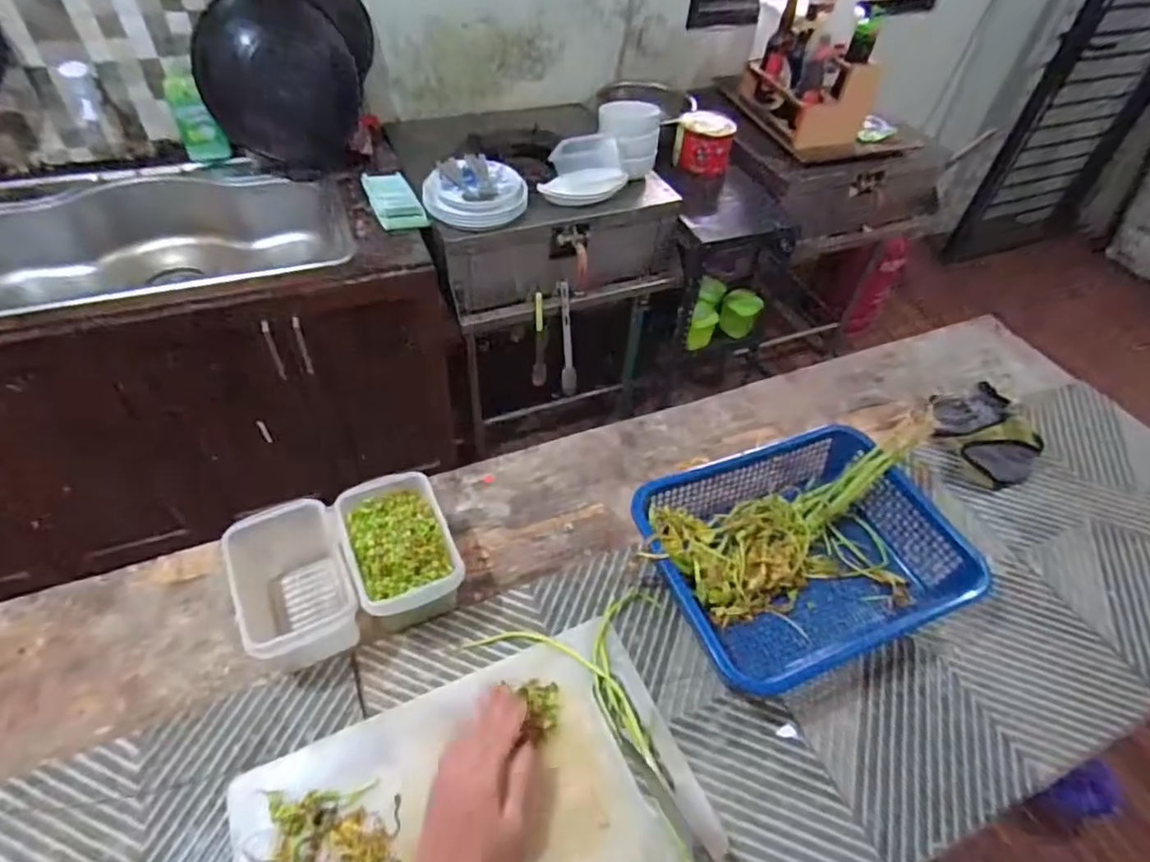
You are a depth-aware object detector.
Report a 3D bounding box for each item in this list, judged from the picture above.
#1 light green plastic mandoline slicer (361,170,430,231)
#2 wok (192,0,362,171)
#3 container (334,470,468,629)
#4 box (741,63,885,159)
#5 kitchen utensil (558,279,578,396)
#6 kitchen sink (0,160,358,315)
[{"bbox_3d":[-0.425,-0.539,1.453,0.102,0.030,0.228,-19,53,-19],"label":"light green plastic mandoline slicer"},{"bbox_3d":[-0.671,-0.803,1.433,0.325,0.340,0.103,-11,51,-14],"label":"wok"},{"bbox_3d":[-0.194,0.139,0.700,0.103,0.089,0.163,-18,52,-18],"label":"container"},{"bbox_3d":[0.620,-0.883,1.635,0.218,0.198,0.307,-13,52,-16],"label":"box"},{"bbox_3d":[-0.018,-0.222,1.494,0.035,0.271,0.032,-7,18,-9],"label":"kitchen utensil"},{"bbox_3d":[-0.955,-0.389,1.422,0.809,0.243,0.559,-16,53,-18],"label":"kitchen sink"}]

